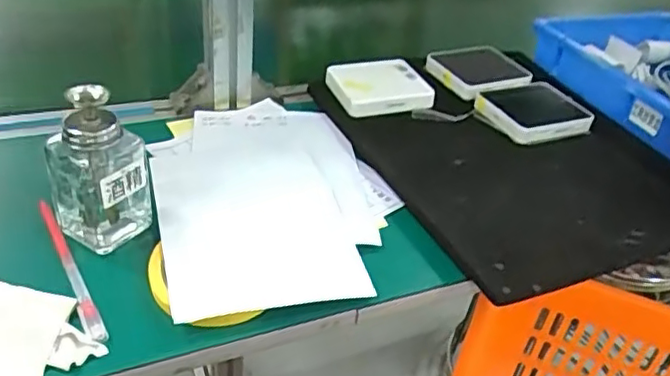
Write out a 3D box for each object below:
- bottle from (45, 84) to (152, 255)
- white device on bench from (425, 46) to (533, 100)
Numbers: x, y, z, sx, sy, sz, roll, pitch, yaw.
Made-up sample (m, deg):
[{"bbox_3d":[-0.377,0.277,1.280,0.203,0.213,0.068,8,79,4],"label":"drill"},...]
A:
[{"bbox_3d":[-0.172,-0.018,0.448,0.067,0.110,0.053,-11,40,-23],"label":"bottle"},{"bbox_3d":[0.163,-0.136,0.707,0.100,0.022,0.092,-13,41,-25],"label":"white device on bench"}]

